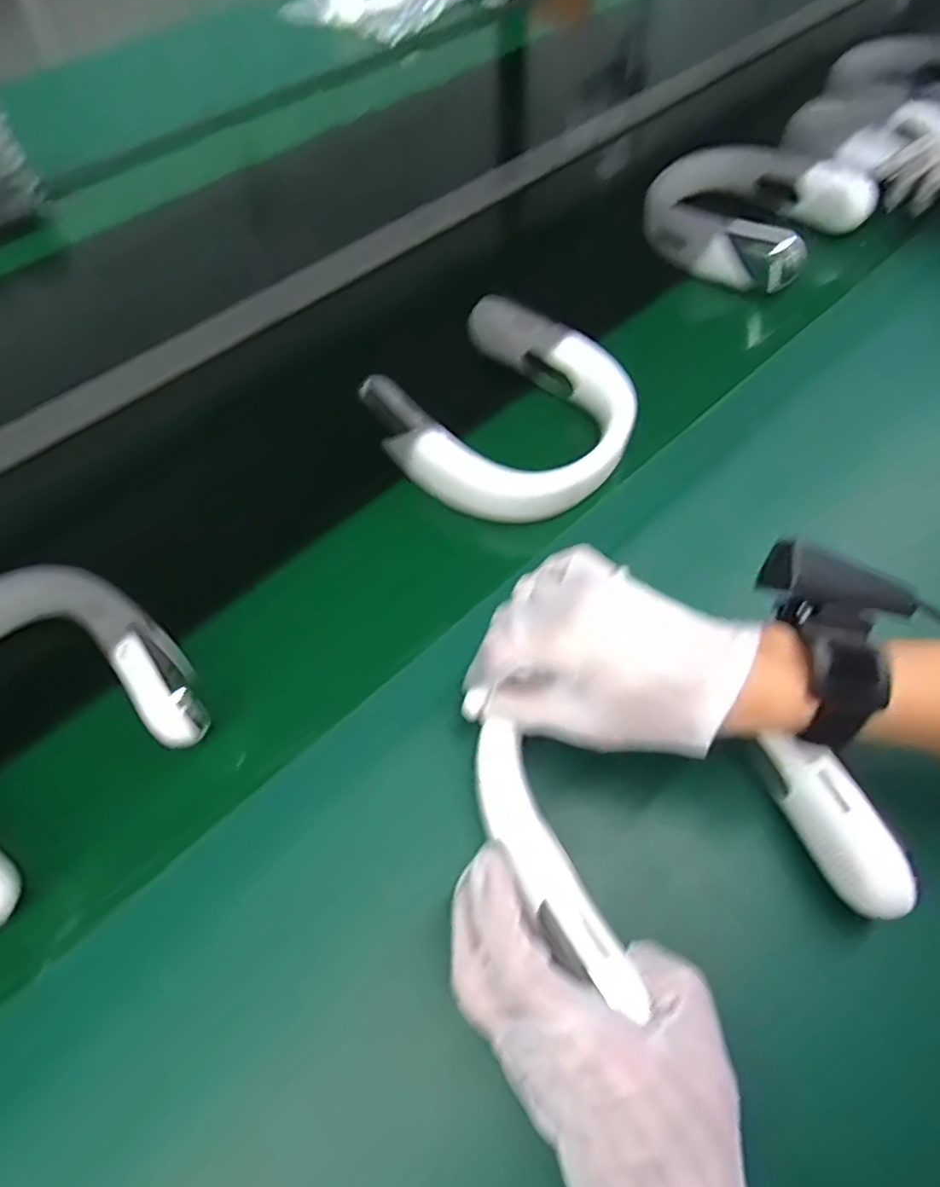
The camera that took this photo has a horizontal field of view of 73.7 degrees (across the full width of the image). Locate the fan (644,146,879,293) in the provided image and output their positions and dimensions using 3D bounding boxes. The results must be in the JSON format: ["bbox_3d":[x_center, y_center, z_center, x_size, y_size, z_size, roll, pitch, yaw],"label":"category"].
[{"bbox_3d":[0.292,-0.429,0.702,0.179,0.058,0.233,-41,64,-19],"label":"fan"}]

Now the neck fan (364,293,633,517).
[{"bbox_3d":[0.030,-0.153,0.525,0.187,0.049,0.201,-42,64,-19],"label":"neck fan"}]

